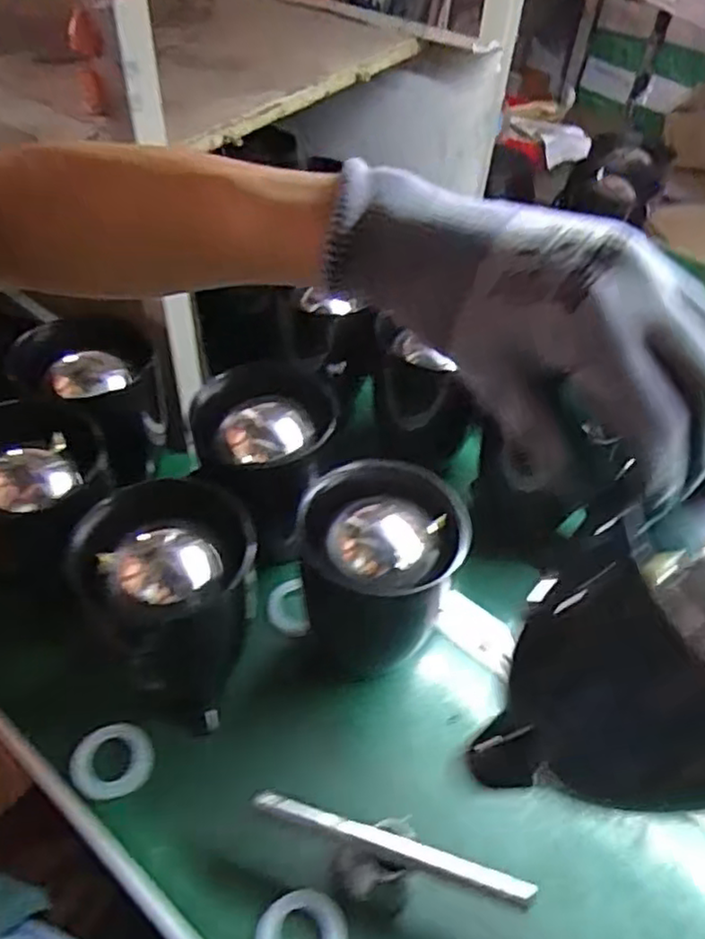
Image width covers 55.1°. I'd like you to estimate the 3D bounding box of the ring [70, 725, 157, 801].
[{"bbox_3d":[-0.200,0.242,0.561,0.064,0.019,0.052,-6,47,-10],"label":"ring"}]

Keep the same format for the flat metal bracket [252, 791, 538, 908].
[{"bbox_3d":[0.027,0.266,0.479,0.201,0.005,0.015,16,67,9],"label":"flat metal bracket"}]

